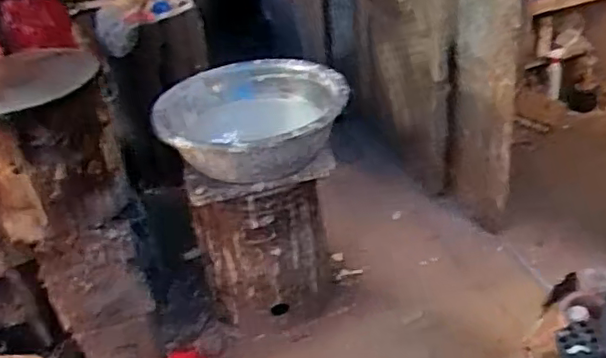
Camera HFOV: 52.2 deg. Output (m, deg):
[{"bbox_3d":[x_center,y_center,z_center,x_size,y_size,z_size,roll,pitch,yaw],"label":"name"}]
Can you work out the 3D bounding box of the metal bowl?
[{"bbox_3d":[-0.123,-0.165,1.643,0.459,0.172,0.469,-5,32,3],"label":"metal bowl"}]

